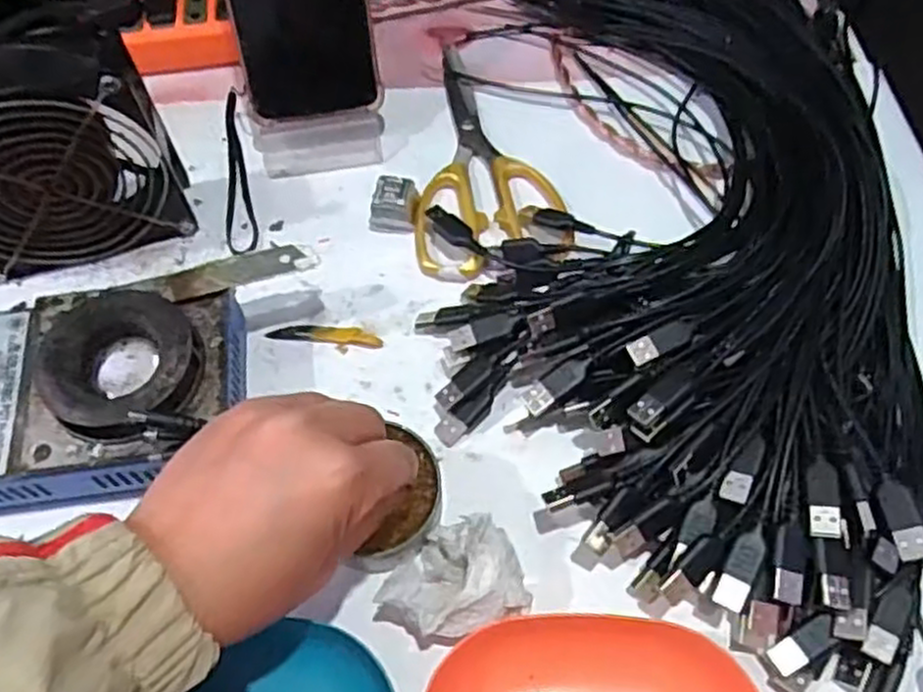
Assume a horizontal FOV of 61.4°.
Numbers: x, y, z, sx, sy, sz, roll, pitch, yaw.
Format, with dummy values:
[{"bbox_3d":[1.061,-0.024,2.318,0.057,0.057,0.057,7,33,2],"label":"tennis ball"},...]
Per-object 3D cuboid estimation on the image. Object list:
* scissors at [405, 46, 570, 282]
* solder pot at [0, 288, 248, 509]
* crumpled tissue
[{"bbox_3d":[0.006,-0.120,0.473,0.087,0.012,0.177,-10,62,-4],"label":"scissors"},{"bbox_3d":[-0.183,0.024,0.372,0.146,0.066,0.097,-4,61,-1],"label":"solder pot"},{"bbox_3d":[-0.004,0.102,0.337,0.058,0.039,0.046,-19,63,-9],"label":"crumpled tissue"}]

